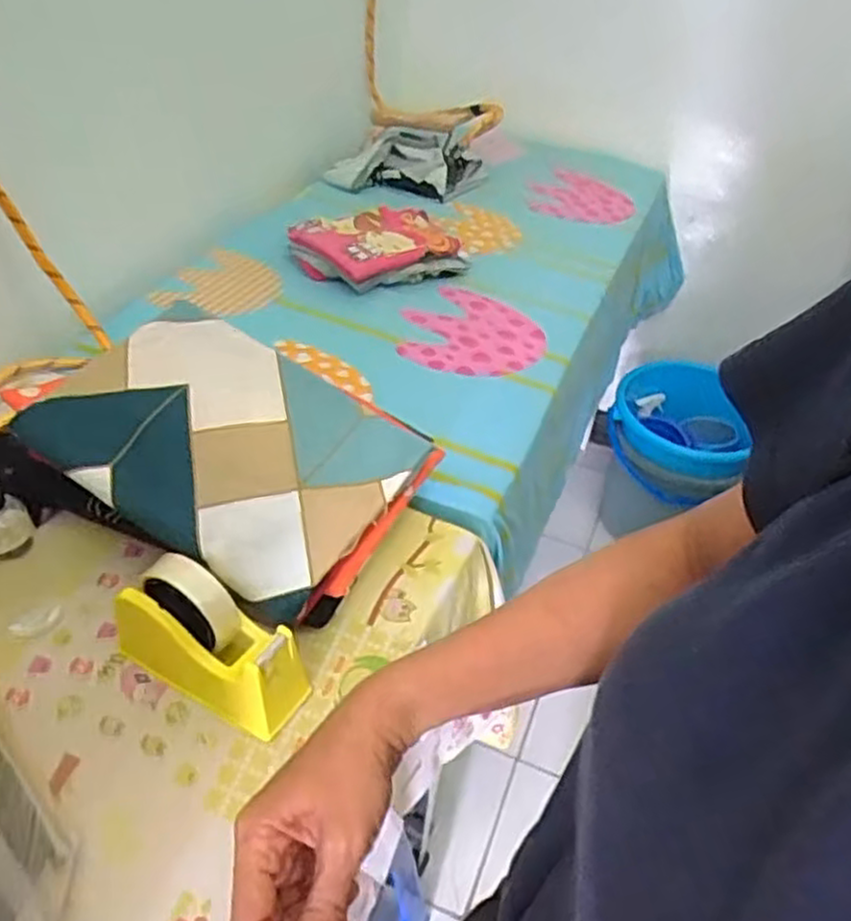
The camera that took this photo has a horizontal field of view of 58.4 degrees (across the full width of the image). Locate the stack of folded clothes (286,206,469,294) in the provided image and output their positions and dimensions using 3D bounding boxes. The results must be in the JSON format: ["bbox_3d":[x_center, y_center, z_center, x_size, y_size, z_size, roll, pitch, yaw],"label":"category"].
[{"bbox_3d":[-0.076,-0.333,1.206,0.263,0.054,0.181,-14,45,-23],"label":"stack of folded clothes"}]

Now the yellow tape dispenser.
[{"bbox_3d":[-0.174,0.144,0.603,0.162,0.101,0.062,24,44,19],"label":"yellow tape dispenser"}]

